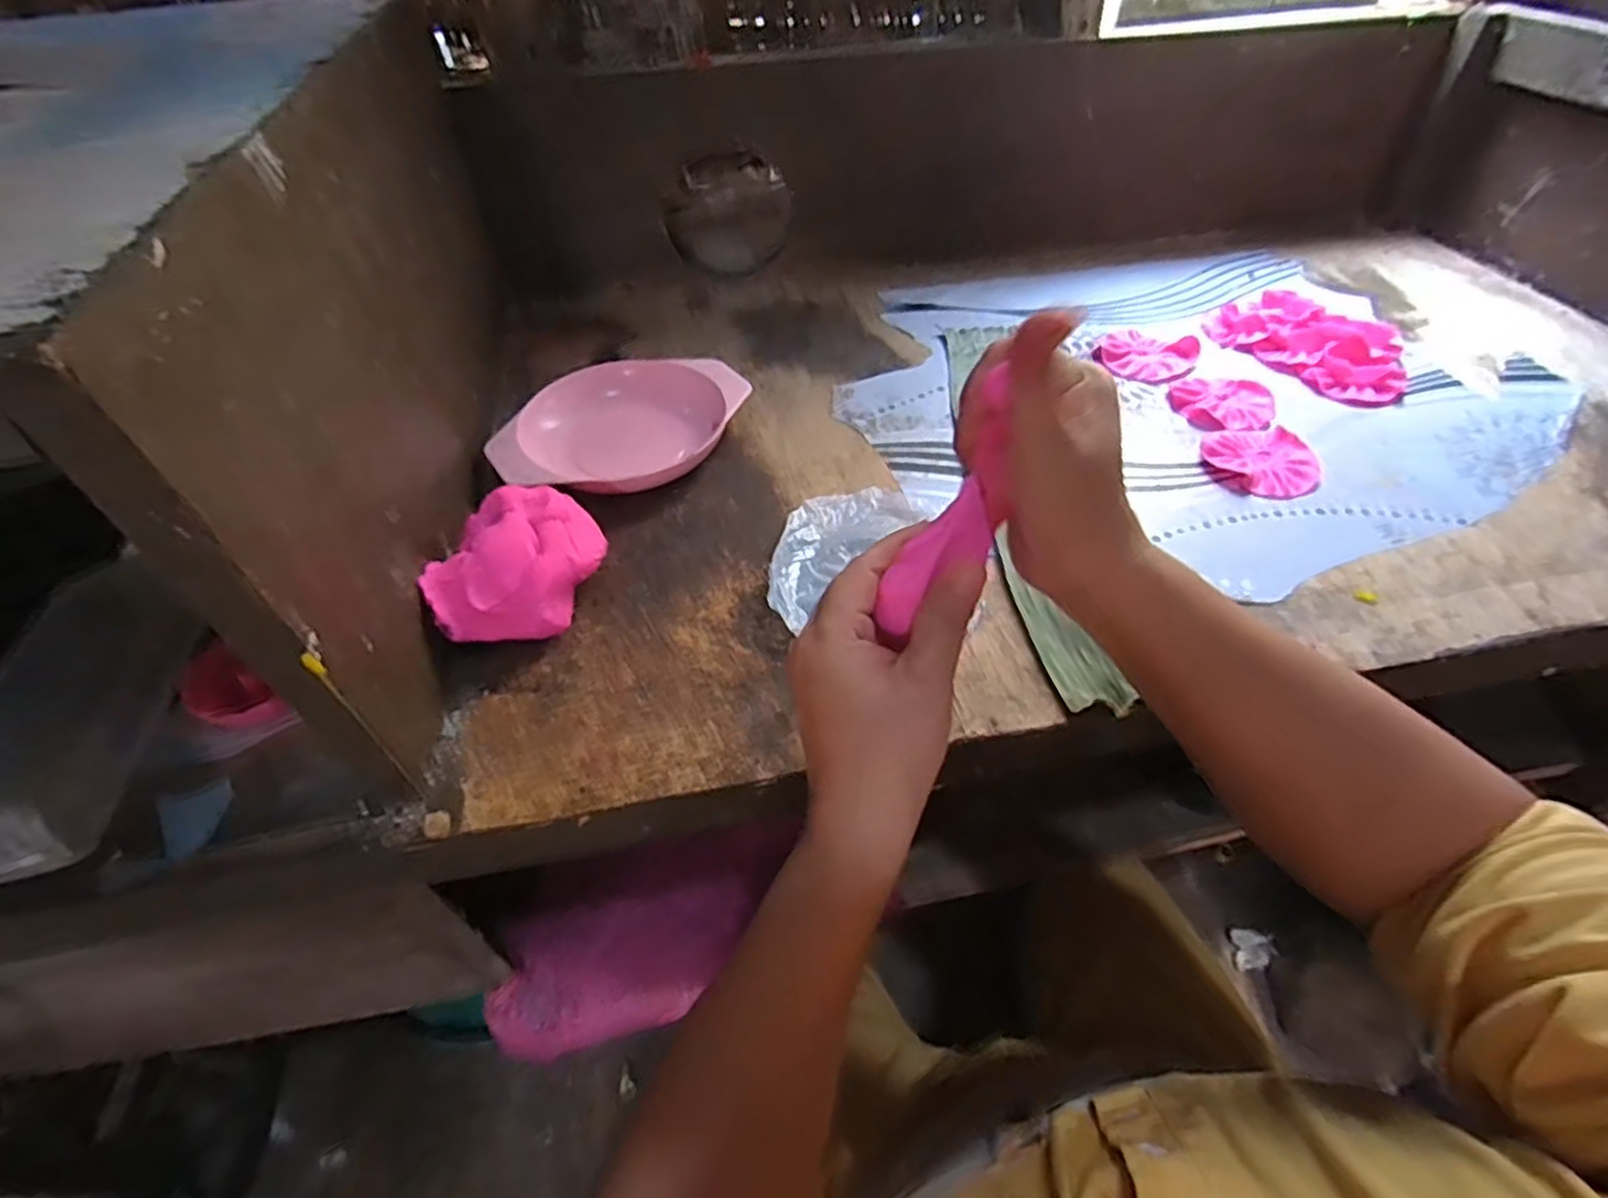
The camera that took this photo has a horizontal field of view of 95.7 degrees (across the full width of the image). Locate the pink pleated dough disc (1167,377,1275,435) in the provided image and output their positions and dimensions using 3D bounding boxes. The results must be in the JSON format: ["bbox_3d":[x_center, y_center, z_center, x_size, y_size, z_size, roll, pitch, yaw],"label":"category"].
[{"bbox_3d":[0.317,-0.149,0.552,0.072,0.004,0.064,15,50,16],"label":"pink pleated dough disc"}]

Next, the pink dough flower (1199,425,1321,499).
[{"bbox_3d":[0.321,-0.098,0.507,0.072,0.006,0.070,-18,50,-13],"label":"pink dough flower"}]

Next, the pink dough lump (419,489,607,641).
[{"bbox_3d":[-0.162,-0.017,0.420,0.089,0.061,0.085,-10,48,-6],"label":"pink dough lump"}]

